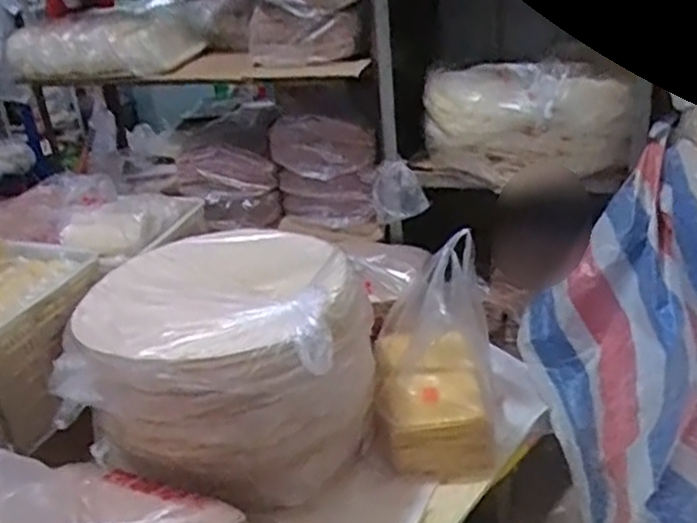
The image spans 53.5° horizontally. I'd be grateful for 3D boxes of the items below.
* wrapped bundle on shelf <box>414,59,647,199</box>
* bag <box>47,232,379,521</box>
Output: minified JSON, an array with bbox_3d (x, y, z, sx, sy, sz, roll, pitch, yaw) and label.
[{"bbox_3d":[0.426,-0.331,1.747,0.547,0.317,0.221,5,28,22],"label":"wrapped bundle on shelf"},{"bbox_3d":[-0.244,0.197,1.456,0.569,0.372,0.534,-4,26,5],"label":"bag"}]

